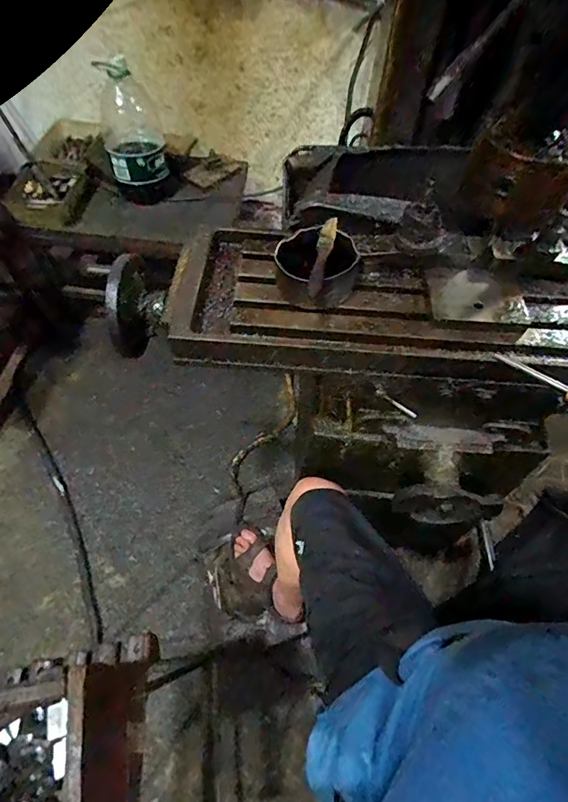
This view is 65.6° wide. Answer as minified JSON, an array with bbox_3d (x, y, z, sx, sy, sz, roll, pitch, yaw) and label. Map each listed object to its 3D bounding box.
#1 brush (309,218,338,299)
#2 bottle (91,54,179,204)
[{"bbox_3d":[0.052,-0.191,0.578,0.021,0.023,0.126,10,57,3],"label":"brush"},{"bbox_3d":[-0.436,-0.783,1.300,0.183,0.346,0.183,-12,59,-11],"label":"bottle"}]

